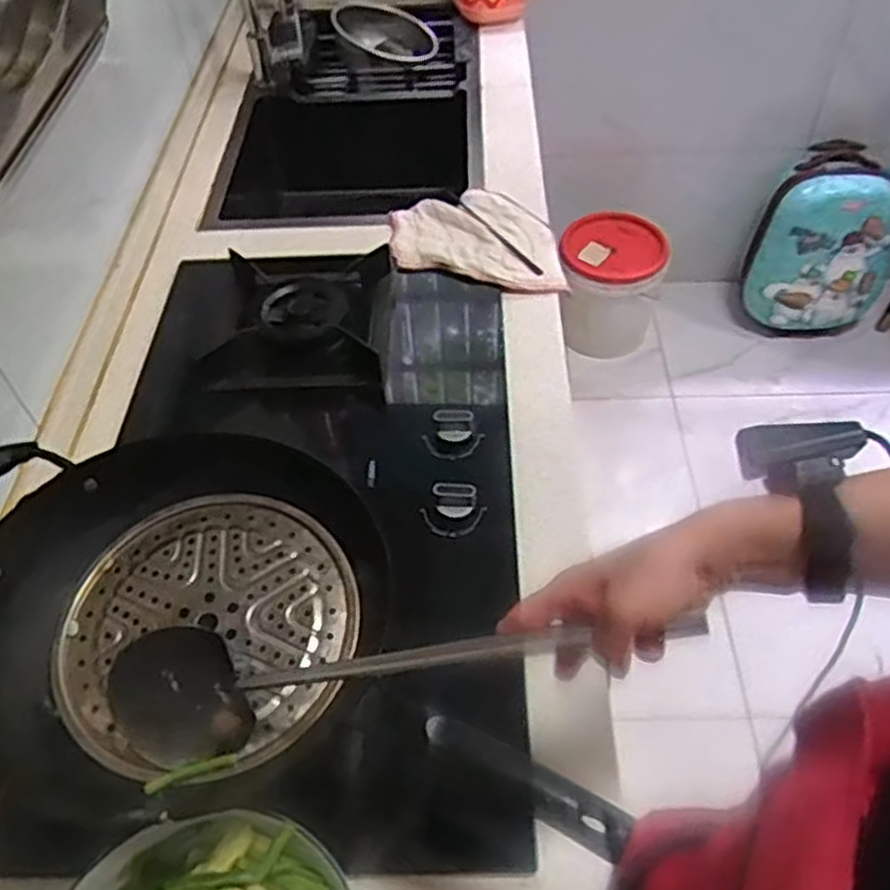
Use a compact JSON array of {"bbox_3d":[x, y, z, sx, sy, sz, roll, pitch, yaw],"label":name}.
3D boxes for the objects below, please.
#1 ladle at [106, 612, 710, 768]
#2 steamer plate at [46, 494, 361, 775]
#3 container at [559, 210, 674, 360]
[{"bbox_3d":[-0.041,0.149,0.536,0.412,0.105,0.076,-14,49,17],"label":"ladle"},{"bbox_3d":[-0.195,0.142,0.643,0.236,0.021,0.224,-2,51,2],"label":"steamer plate"},{"bbox_3d":[0.364,-0.341,1.755,0.212,0.280,0.192,6,50,8],"label":"container"}]

